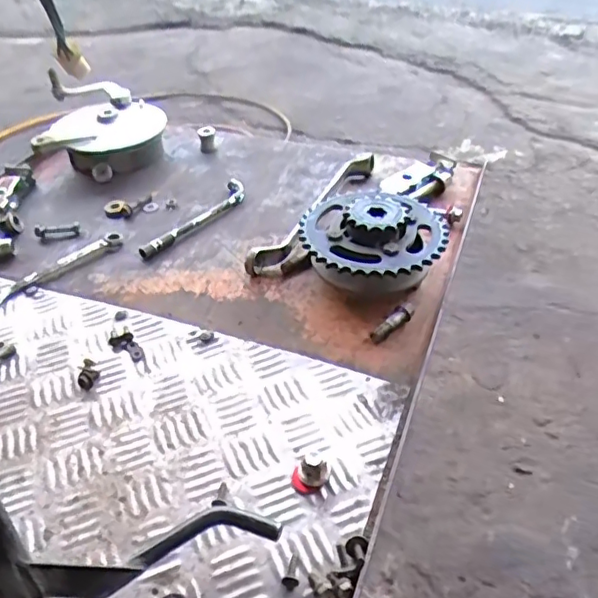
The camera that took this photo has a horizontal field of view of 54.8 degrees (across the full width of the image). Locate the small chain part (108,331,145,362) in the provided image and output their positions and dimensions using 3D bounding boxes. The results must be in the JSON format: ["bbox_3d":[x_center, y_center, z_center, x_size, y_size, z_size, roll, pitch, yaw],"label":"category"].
[{"bbox_3d":[-0.157,0.044,0.525,0.021,0.004,0.041,-26,46,-24],"label":"small chain part"}]

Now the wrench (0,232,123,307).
[{"bbox_3d":[-0.260,-0.032,0.613,0.161,0.010,0.024,-34,50,-31],"label":"wrench"}]

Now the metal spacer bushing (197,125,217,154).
[{"bbox_3d":[-0.130,-0.226,0.822,0.023,0.034,0.029,-8,41,-7],"label":"metal spacer bushing"}]

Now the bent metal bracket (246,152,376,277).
[{"bbox_3d":[0.026,-0.112,0.668,0.062,0.050,0.255,16,44,20],"label":"bent metal bracket"}]

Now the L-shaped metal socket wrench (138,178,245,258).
[{"bbox_3d":[-0.118,-0.097,0.680,0.034,0.015,0.172,22,47,25],"label":"L-shaped metal socket wrench"}]

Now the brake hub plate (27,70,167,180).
[{"bbox_3d":[-0.271,-0.242,0.806,0.166,0.070,0.204,-12,42,-10],"label":"brake hub plate"}]

